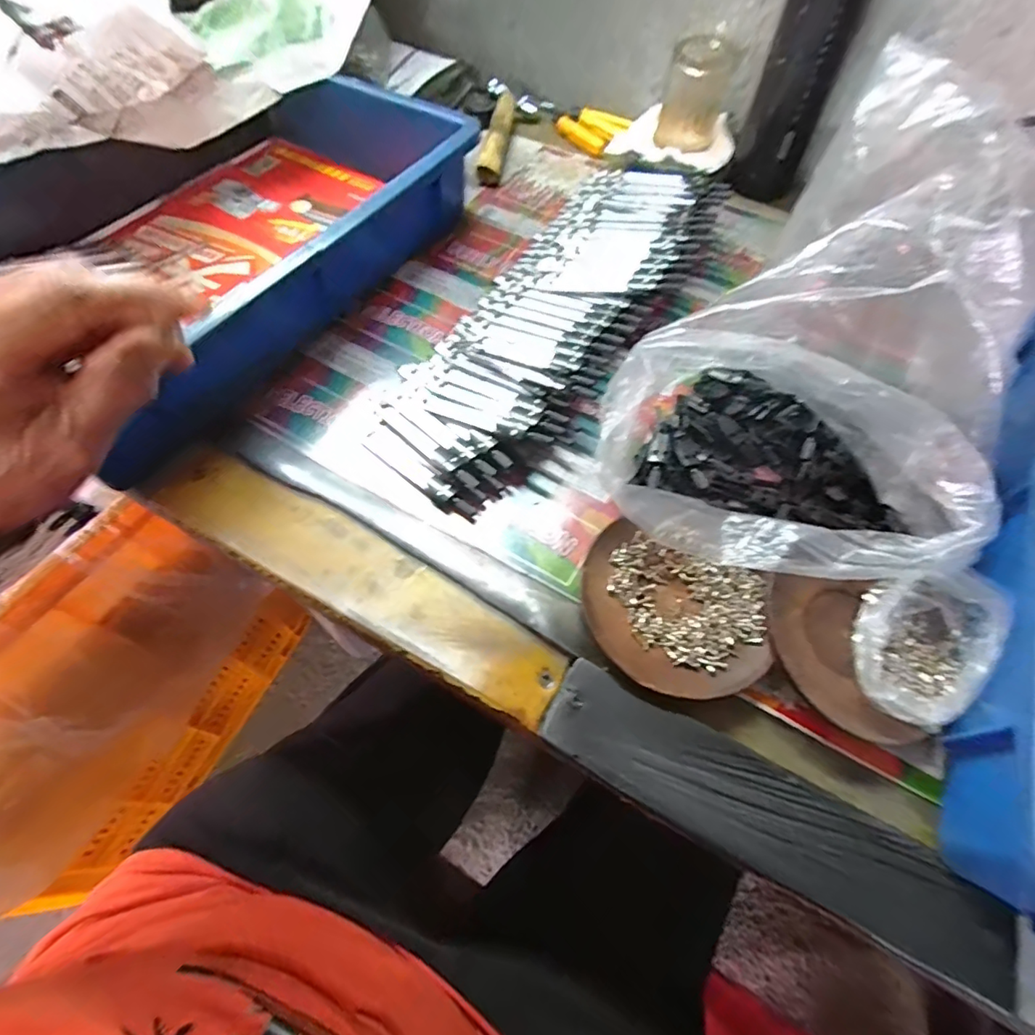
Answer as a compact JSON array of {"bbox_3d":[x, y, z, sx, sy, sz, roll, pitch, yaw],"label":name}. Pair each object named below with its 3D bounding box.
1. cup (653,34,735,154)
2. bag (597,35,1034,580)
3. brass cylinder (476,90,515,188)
[{"bbox_3d":[0.176,-0.420,0.523,0.062,0.076,0.064,15,62,10],"label":"cup"},{"bbox_3d":[0.169,-0.110,0.311,0.211,0.152,0.256,10,61,7],"label":"bag"},{"bbox_3d":[-0.021,-0.405,0.565,0.022,0.026,0.129,8,60,4],"label":"brass cylinder"}]

